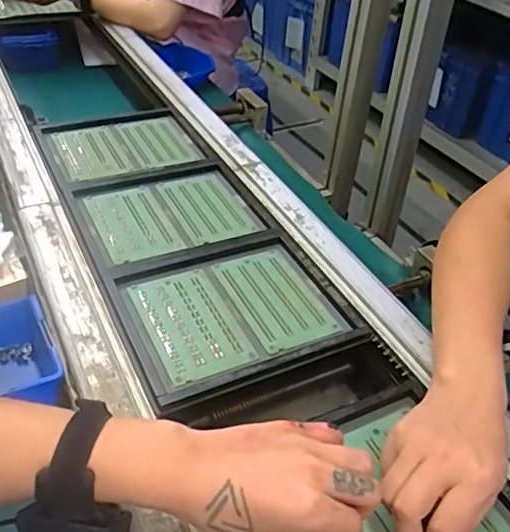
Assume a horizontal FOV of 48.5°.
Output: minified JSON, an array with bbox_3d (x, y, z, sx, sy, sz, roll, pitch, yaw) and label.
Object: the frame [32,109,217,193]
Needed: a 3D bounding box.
[{"bbox_3d":[-0.194,-0.176,0.820,0.213,0.008,0.190,-16,45,-23],"label":"frame"}]

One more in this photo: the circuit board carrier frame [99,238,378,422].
[{"bbox_3d":[-0.025,0.045,0.581,0.218,0.012,0.179,-15,43,-24],"label":"circuit board carrier frame"}]

